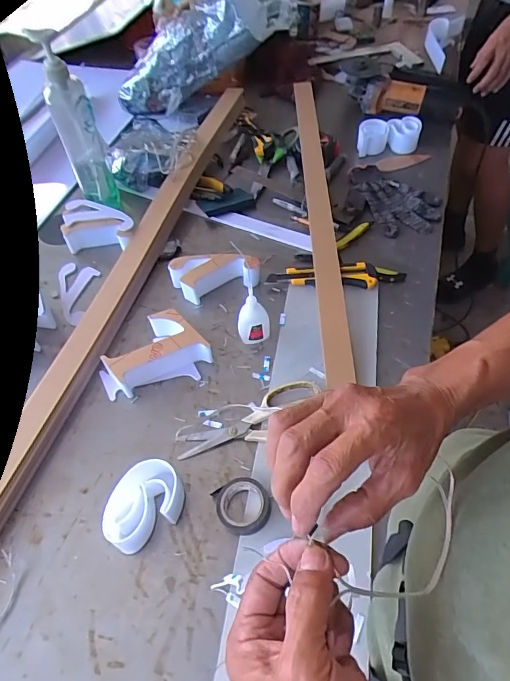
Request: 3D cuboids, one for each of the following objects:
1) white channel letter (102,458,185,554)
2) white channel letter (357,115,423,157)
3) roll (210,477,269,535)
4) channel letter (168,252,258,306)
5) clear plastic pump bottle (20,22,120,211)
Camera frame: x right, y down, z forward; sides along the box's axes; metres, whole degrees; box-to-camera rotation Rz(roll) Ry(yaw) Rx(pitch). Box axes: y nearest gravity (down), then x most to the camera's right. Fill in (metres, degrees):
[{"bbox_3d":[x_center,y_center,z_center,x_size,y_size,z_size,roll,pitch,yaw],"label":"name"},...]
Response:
[{"bbox_3d":[-0.122,0.179,0.482,0.086,0.047,0.068,-27,56,-15],"label":"white channel letter"},{"bbox_3d":[0.278,-0.422,0.906,0.128,0.049,0.078,6,55,7],"label":"white channel letter"},{"bbox_3d":[-0.014,0.184,0.486,0.061,0.025,0.062,-2,54,3],"label":"roll"},{"bbox_3d":[-0.063,-0.103,0.689,0.137,0.048,0.064,-12,54,-5],"label":"channel letter"},{"bbox_3d":[-0.291,-0.344,0.712,0.062,0.264,0.066,-21,57,-12],"label":"clear plastic pump bottle"}]

